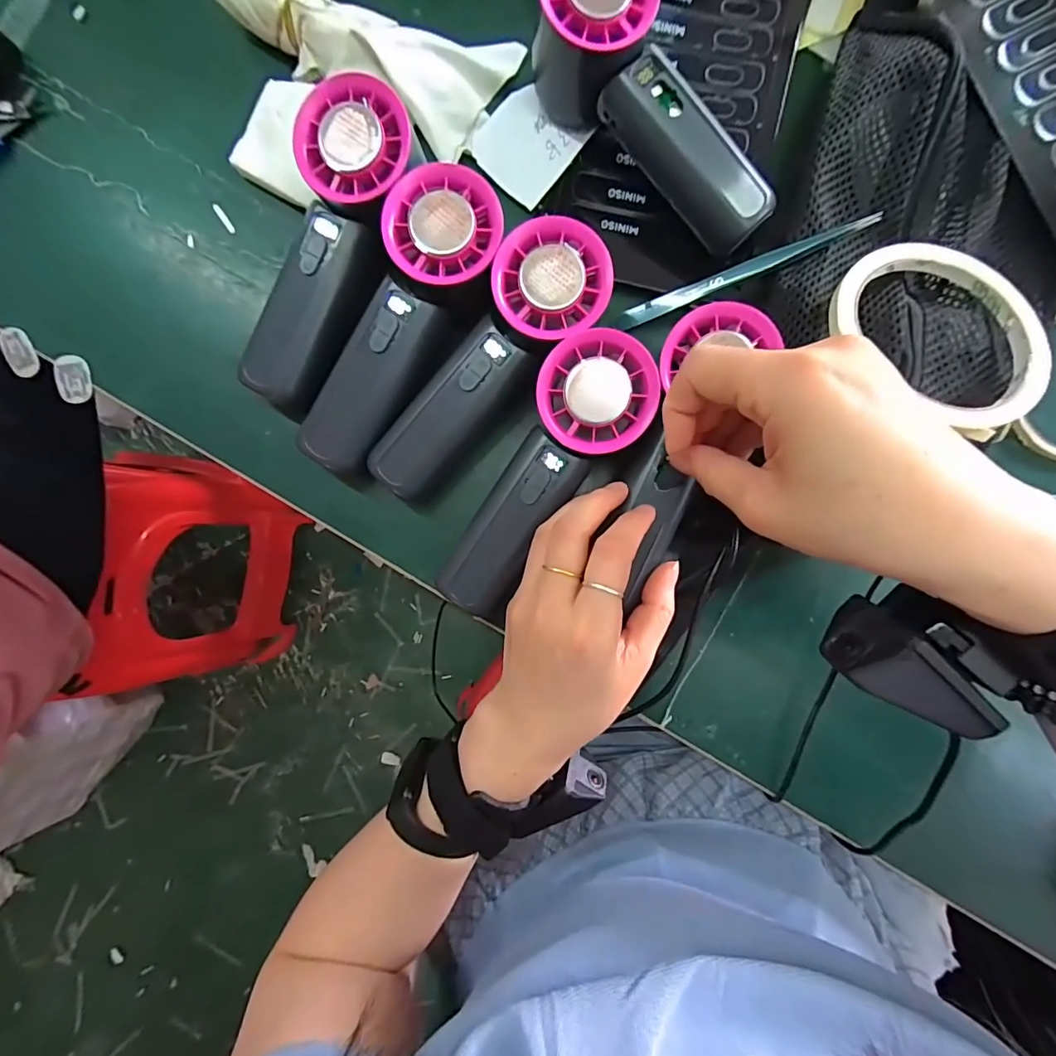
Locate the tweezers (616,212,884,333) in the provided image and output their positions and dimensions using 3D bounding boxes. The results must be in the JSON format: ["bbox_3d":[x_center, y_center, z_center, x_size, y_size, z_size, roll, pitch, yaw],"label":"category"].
[{"bbox_3d":[0.110,-0.134,0.253,0.126,0.006,0.011,-14,89,23],"label":"tweezers"}]

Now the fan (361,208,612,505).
[{"bbox_3d":[-0.019,-0.079,0.249,0.052,0.050,0.154,38,88,0],"label":"fan"}]

